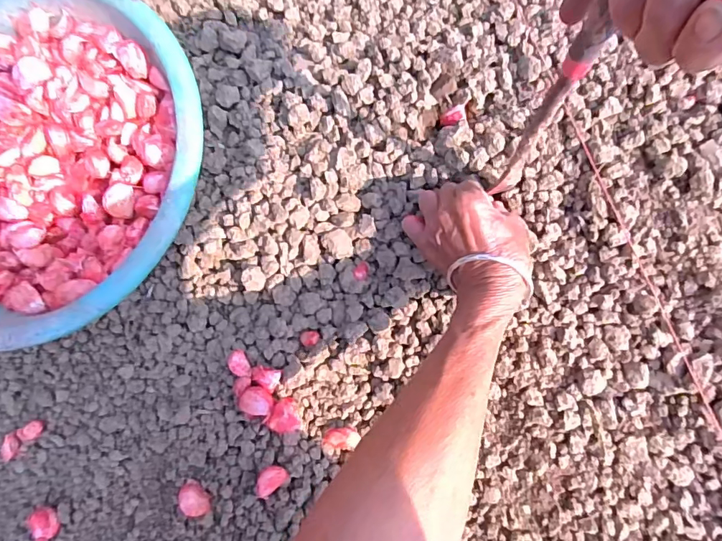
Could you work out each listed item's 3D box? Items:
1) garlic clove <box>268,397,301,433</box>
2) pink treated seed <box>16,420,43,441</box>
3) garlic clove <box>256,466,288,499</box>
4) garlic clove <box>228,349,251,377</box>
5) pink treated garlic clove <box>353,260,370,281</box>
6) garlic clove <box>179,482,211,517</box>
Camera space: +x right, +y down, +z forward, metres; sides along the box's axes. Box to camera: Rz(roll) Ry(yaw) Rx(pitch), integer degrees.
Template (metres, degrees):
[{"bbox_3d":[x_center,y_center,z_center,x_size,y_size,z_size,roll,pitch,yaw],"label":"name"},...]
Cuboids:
[{"bbox_3d":[-0.070,0.134,0.432,0.025,0.029,0.031,8,85,7],"label":"garlic clove"},{"bbox_3d":[-0.324,0.157,0.455,0.021,0.011,0.016,-22,83,3],"label":"pink treated seed"},{"bbox_3d":[-0.084,0.192,0.427,0.030,0.021,0.019,-43,82,0],"label":"garlic clove"},{"bbox_3d":[-0.116,0.090,0.444,0.019,0.014,0.027,-23,82,3],"label":"garlic clove"},{"bbox_3d":[0.001,0.000,0.452,0.013,0.010,0.019,25,87,8],"label":"pink treated garlic clove"},{"bbox_3d":[-0.157,0.215,0.436,0.024,0.014,0.031,-42,82,1],"label":"garlic clove"}]

